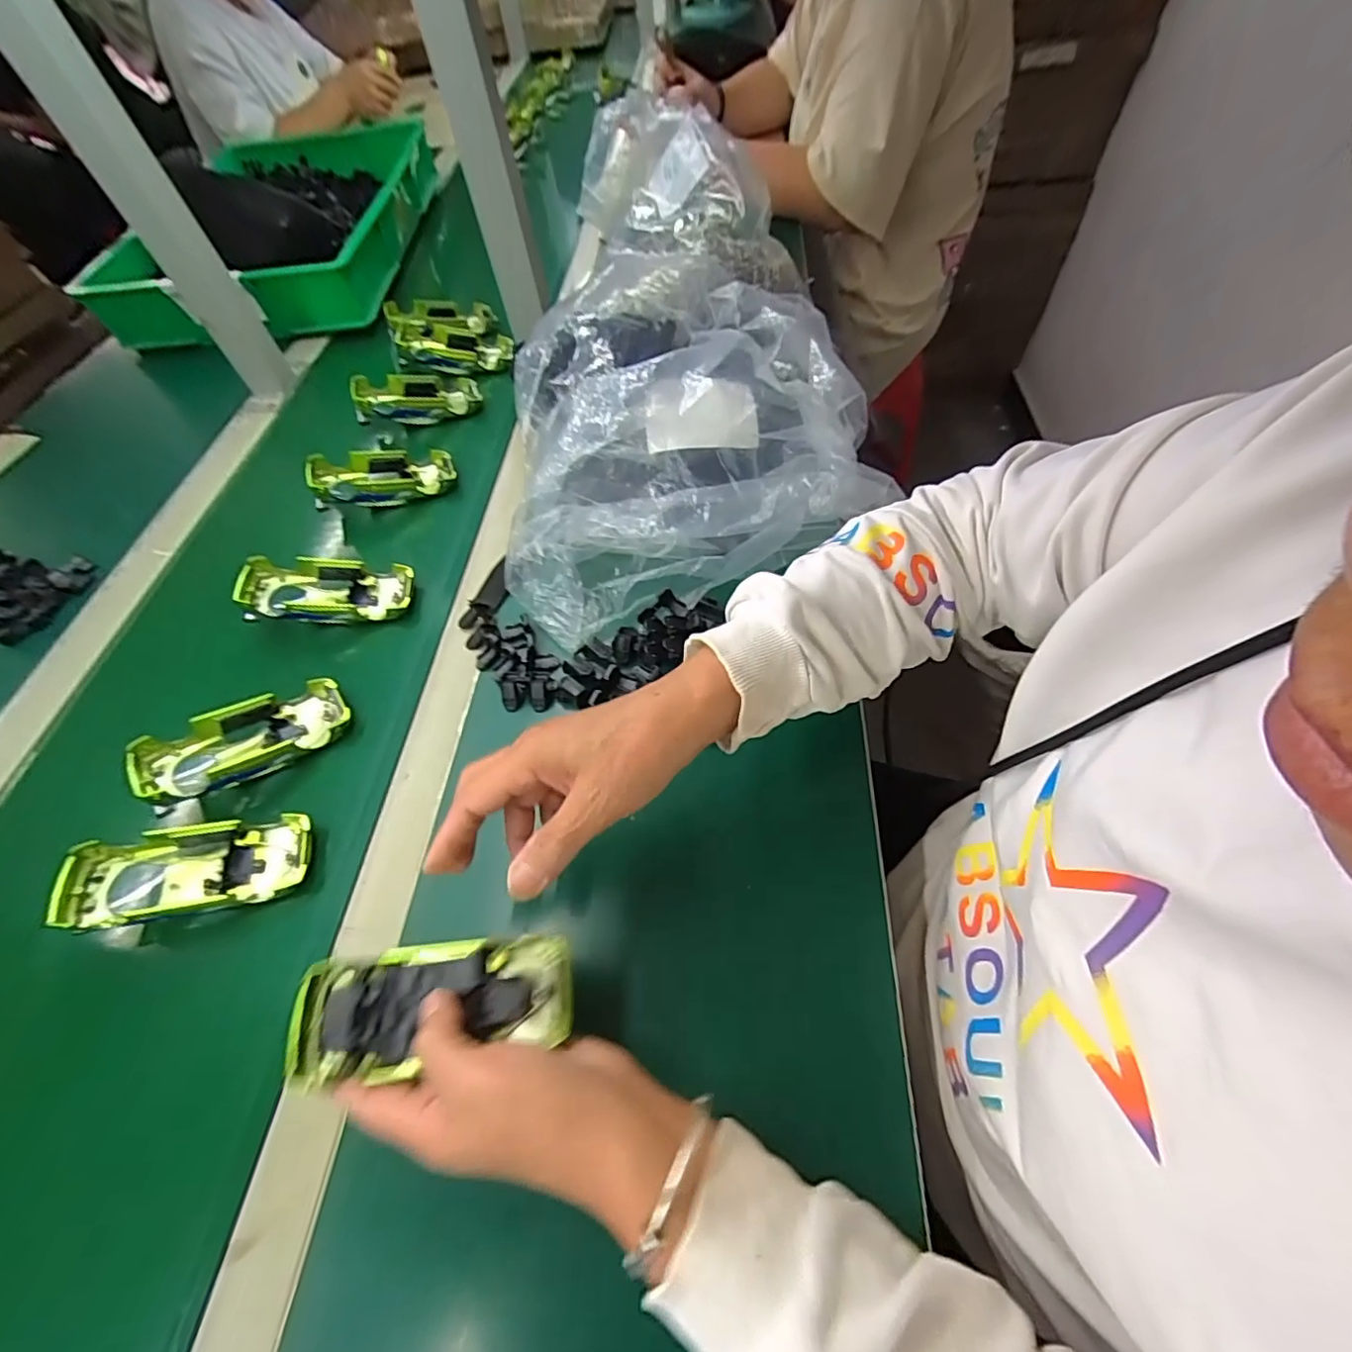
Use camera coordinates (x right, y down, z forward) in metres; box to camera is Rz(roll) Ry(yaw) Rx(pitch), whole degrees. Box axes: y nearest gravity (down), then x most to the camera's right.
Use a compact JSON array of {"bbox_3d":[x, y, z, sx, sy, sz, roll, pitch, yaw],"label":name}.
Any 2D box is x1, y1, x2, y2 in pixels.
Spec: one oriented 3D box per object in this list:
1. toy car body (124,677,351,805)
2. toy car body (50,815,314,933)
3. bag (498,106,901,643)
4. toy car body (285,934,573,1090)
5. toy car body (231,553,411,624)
[{"bbox_3d":[-0.318,0.050,0.424,0.134,0.031,0.061,-24,57,-27],"label":"toy car body"},{"bbox_3d":[-0.317,0.131,0.374,0.140,0.034,0.060,-5,56,-14],"label":"toy car body"},{"bbox_3d":[0.002,-0.390,0.593,0.286,0.146,0.699,-3,57,2],"label":"bag"},{"bbox_3d":[-0.120,0.166,0.289,0.133,0.028,0.053,-8,57,-6],"label":"toy car body"},{"bbox_3d":[-0.306,-0.074,0.501,0.137,0.033,0.057,1,56,-10],"label":"toy car body"}]

